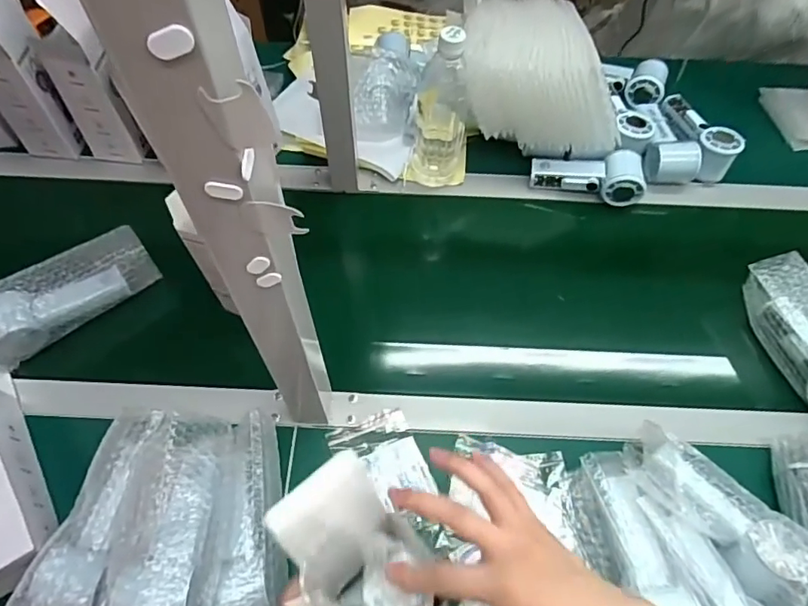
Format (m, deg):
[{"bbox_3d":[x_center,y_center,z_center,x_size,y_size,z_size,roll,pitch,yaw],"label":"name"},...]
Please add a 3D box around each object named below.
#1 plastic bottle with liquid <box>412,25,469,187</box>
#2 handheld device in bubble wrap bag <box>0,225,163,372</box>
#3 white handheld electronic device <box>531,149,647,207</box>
[{"bbox_3d":[0.050,-0.255,0.689,0.075,0.220,0.078,7,61,3],"label":"plastic bottle with liquid"},{"bbox_3d":[-0.406,-0.011,0.630,0.204,0.069,0.069,-35,67,-18],"label":"handheld device in bubble wrap bag"},{"bbox_3d":[0.260,-0.185,0.748,0.150,0.047,0.061,12,62,6],"label":"white handheld electronic device"}]

